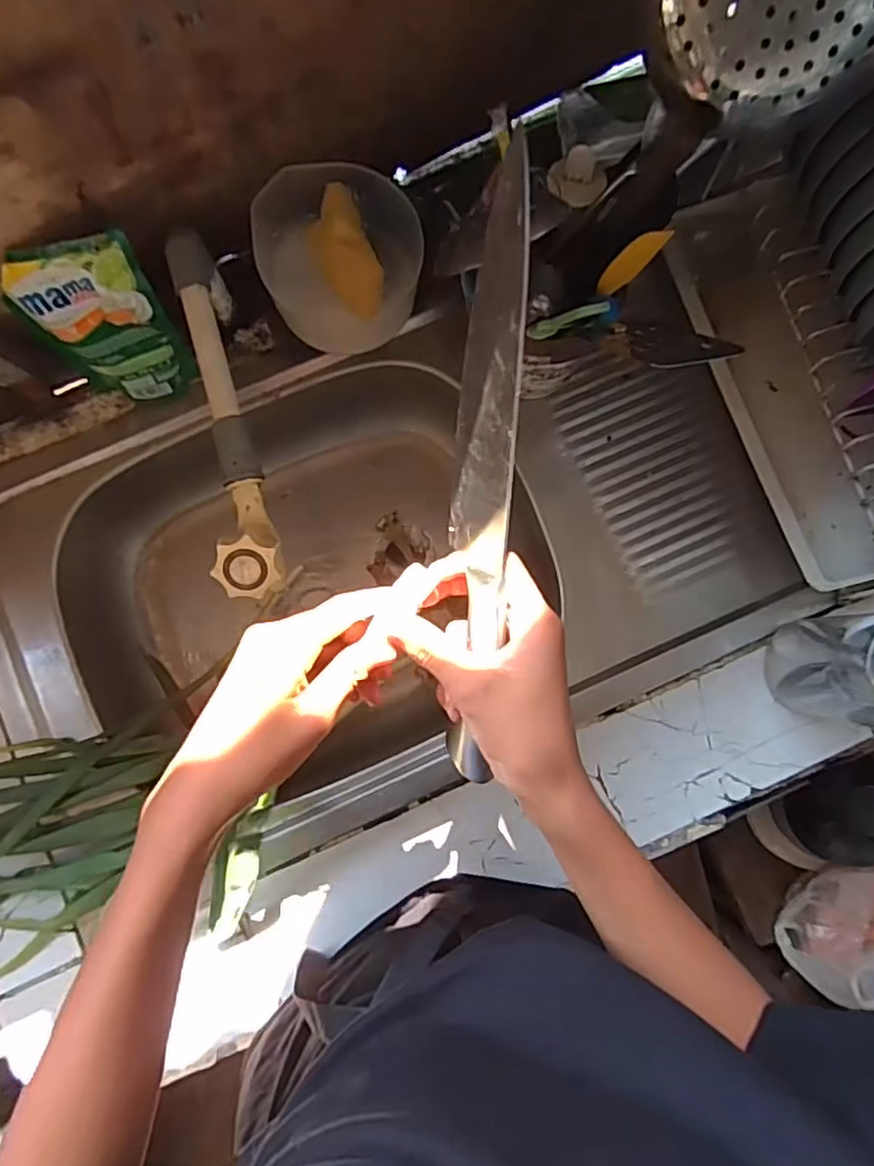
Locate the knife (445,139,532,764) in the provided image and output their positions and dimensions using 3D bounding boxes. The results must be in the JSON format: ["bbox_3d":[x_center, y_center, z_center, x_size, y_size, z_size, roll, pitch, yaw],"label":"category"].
[{"bbox_3d":[0.025,-0.032,0.329,0.019,0.044,0.318,-14,119,-32],"label":"knife"}]

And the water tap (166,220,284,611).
[{"bbox_3d":[-0.163,-0.135,0.486,0.044,0.065,0.297,-12,83,-3],"label":"water tap"}]

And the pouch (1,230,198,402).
[{"bbox_3d":[-0.292,-0.220,0.565,0.108,0.169,0.062,-14,83,-3],"label":"pouch"}]

